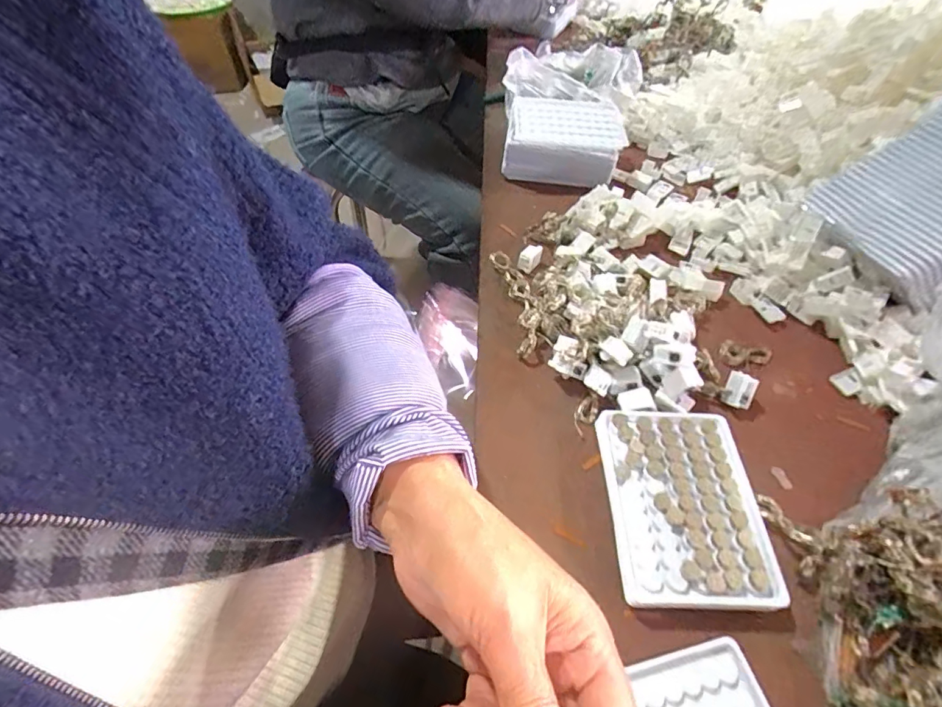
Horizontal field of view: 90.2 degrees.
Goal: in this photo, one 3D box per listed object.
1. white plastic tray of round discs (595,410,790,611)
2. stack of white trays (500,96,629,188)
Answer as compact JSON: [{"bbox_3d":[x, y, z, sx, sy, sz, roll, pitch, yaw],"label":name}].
[{"bbox_3d":[0.144,0.101,0.321,0.098,0.016,0.131,-1,52,3],"label":"white plastic tray of round discs"},{"bbox_3d":[0.118,-0.271,0.587,0.140,0.058,0.135,11,53,7],"label":"stack of white trays"}]

